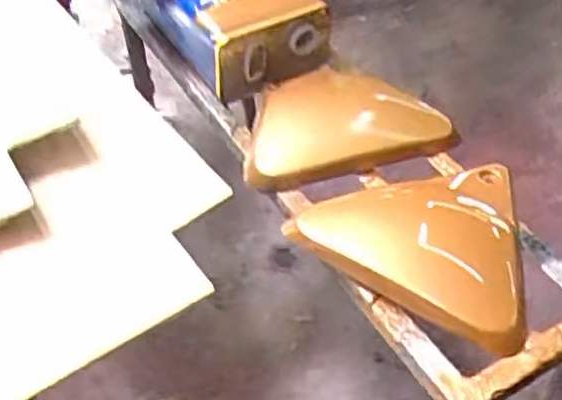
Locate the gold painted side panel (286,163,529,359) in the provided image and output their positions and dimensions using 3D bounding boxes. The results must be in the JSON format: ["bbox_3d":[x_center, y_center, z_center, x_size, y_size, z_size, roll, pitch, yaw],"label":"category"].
[{"bbox_3d":[0.148,0.051,0.833,0.262,0.094,0.233,15,53,13],"label":"gold painted side panel"}]

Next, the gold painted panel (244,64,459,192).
[{"bbox_3d":[0.069,-0.099,0.928,0.263,0.061,0.179,-17,52,-12],"label":"gold painted panel"}]

